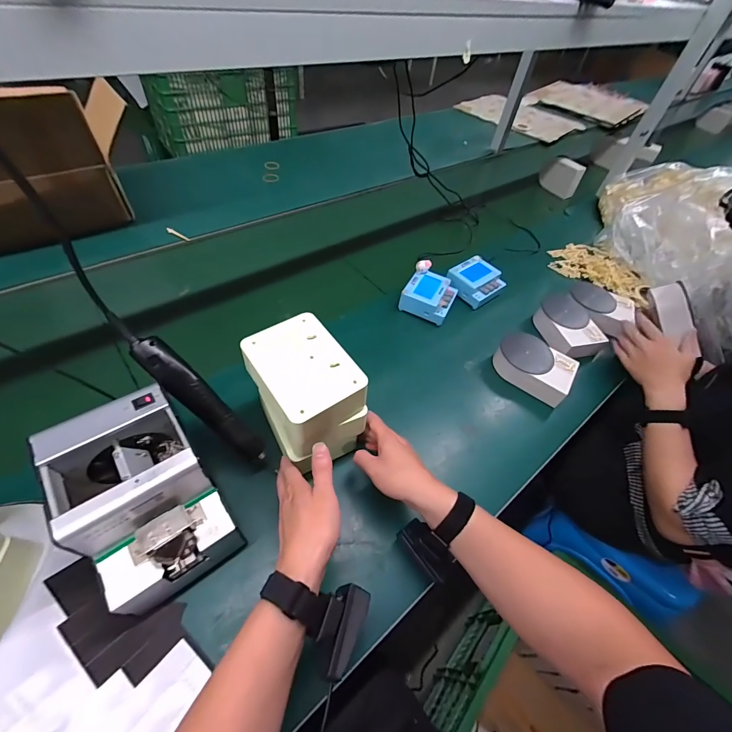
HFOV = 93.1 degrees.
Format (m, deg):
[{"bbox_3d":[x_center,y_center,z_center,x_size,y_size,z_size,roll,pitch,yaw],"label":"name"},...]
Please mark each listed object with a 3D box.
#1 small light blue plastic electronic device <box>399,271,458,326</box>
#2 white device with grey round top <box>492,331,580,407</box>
[{"bbox_3d":[0.136,-0.146,0.741,0.098,0.062,0.107,23,52,11],"label":"small light blue plastic electronic device"},{"bbox_3d":[0.314,-0.002,0.649,0.135,0.049,0.093,32,55,18],"label":"white device with grey round top"}]

